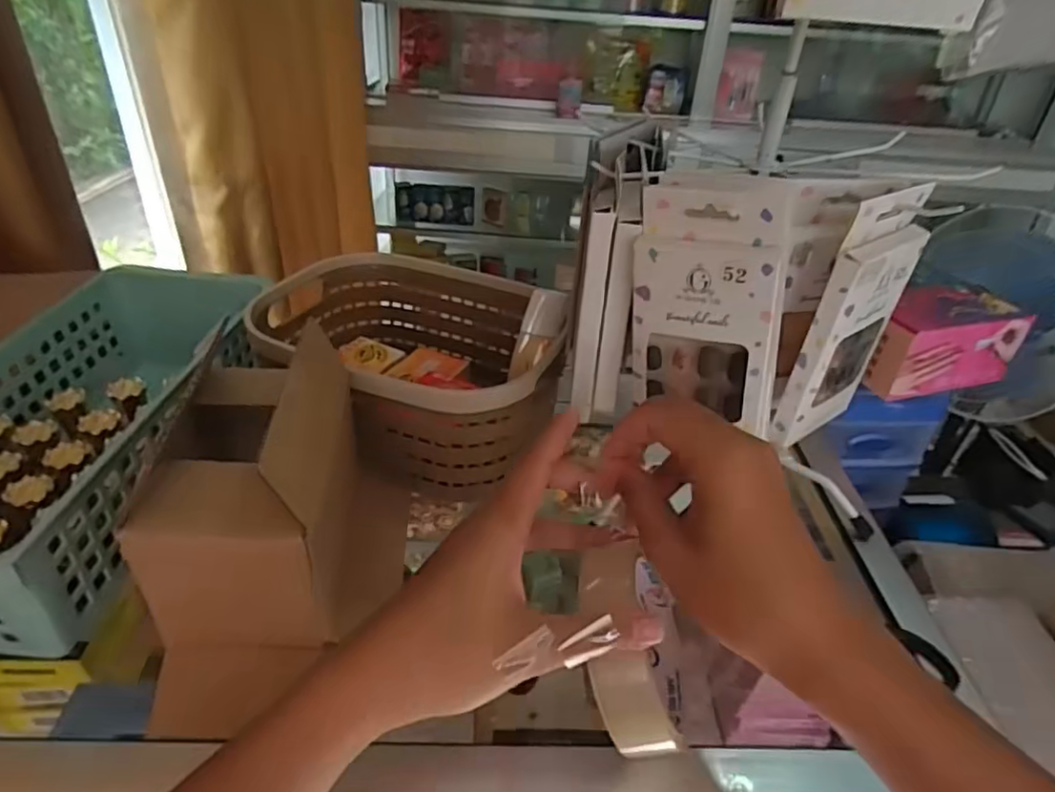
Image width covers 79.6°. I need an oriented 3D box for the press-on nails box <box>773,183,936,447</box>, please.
[{"bbox_3d":[0.176,-0.039,0.340,0.070,0.134,0.014,-20,41,-31],"label":"press-on nails box"}]

